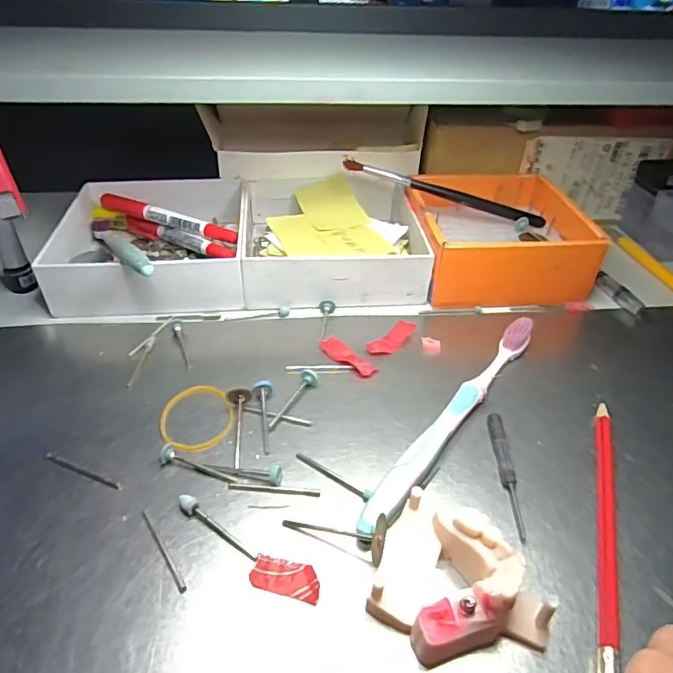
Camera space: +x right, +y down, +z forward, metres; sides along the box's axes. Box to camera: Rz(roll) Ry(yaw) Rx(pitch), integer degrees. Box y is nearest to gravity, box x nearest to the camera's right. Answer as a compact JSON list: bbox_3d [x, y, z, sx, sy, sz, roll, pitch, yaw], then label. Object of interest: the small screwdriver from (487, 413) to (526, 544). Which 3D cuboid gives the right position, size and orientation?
[{"bbox_3d":[0.085,0.066,0.255,0.008,0.006,0.071,3,39,2],"label":"small screwdriver"}]

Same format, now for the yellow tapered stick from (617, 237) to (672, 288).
[{"bbox_3d":[0.257,-0.048,0.404,0.004,0.008,0.116,34,26,-35],"label":"yellow tapered stick"}]

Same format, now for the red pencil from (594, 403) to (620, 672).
[{"bbox_3d":[0.121,0.084,0.233,0.008,0.010,0.151,15,41,15],"label":"red pencil"}]

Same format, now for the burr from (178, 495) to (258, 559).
[{"bbox_3d":[-0.052,0.084,0.229,0.045,0.006,0.006,25,46,22],"label":"burr"}]

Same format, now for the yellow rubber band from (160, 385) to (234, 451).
[{"bbox_3d":[-0.076,0.043,0.280,0.038,0.004,0.046,-9,41,-13],"label":"yellow rubber band"}]

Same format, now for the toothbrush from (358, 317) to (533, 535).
[{"bbox_3d":[0.067,0.040,0.280,0.015,0.016,0.182,27,46,27],"label":"toothbrush"}]

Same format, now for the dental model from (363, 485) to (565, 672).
[{"bbox_3d":[0.044,0.097,0.200,0.068,0.031,0.051,32,48,32],"label":"dental model"}]

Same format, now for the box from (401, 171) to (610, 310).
[{"bbox_3d":[0.120,-0.083,0.402,0.125,0.044,0.132,-4,40,-7],"label":"box"}]

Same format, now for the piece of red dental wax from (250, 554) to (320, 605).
[{"bbox_3d":[-0.021,0.099,0.213,0.029,0.004,0.014,9,40,9],"label":"piece of red dental wax"}]

